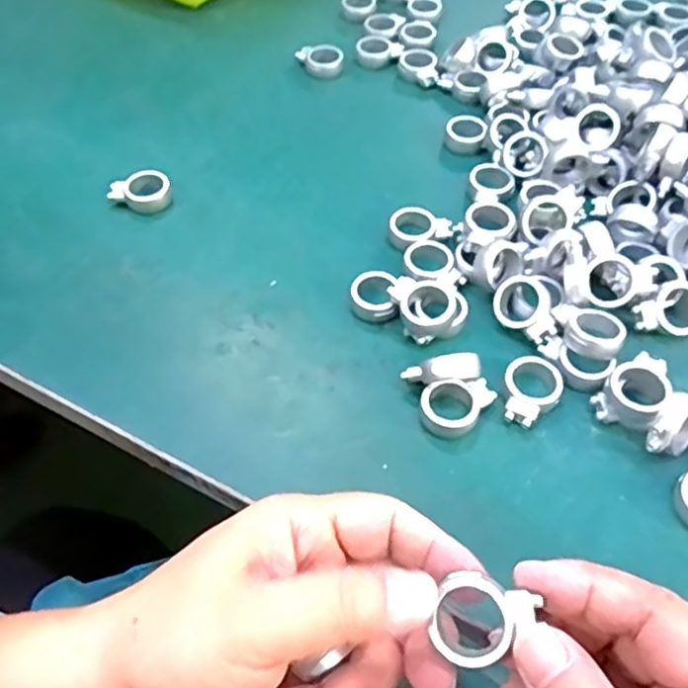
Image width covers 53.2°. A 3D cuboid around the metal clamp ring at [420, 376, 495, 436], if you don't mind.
[{"bbox_3d":[0.051,0.026,0.302,0.034,0.016,0.022,-11,57,-3],"label":"metal clamp ring"}]

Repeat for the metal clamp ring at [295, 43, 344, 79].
[{"bbox_3d":[-0.016,-0.195,0.474,0.032,0.012,0.024,-5,54,-4],"label":"metal clamp ring"}]

